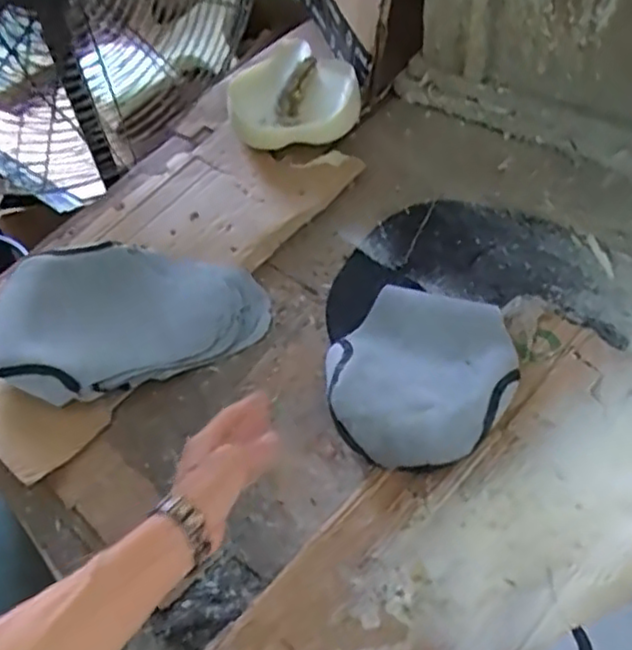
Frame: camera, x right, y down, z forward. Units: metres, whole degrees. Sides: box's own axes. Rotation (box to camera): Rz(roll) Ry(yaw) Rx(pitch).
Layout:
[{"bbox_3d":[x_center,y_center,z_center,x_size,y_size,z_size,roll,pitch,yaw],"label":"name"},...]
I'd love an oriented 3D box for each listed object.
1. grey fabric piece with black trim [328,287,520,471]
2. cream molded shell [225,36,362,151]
[{"bbox_3d":[0.111,0.050,0.757,0.191,0.056,0.221,27,59,25],"label":"grey fabric piece with black trim"},{"bbox_3d":[-0.039,-0.367,1.061,0.188,0.069,0.255,-8,51,-1],"label":"cream molded shell"}]

